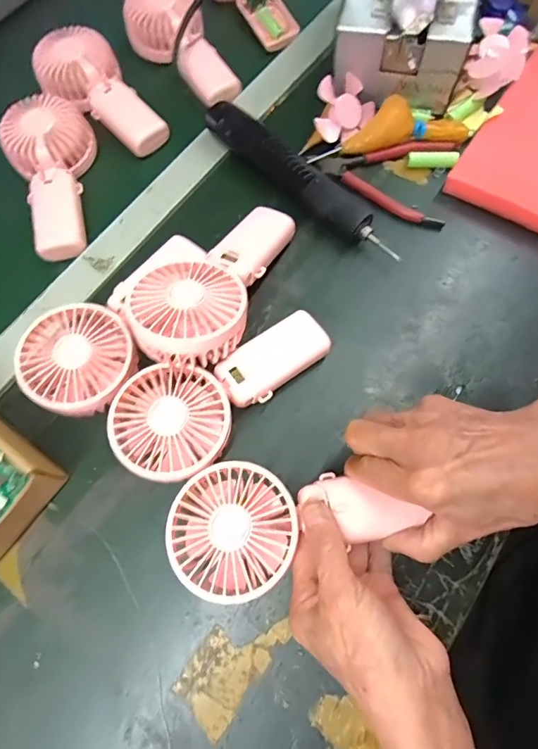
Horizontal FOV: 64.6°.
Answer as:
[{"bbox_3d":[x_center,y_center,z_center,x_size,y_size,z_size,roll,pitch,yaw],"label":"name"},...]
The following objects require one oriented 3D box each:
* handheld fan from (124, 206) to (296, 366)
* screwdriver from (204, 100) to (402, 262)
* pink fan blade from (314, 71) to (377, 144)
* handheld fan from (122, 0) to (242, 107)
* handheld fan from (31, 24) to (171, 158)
[{"bbox_3d":[-0.039,-0.078,0.356,0.085,0.042,0.191,26,53,10],"label":"handheld fan"},{"bbox_3d":[0.029,-0.192,0.416,0.233,0.041,0.028,40,75,14],"label":"screwdriver"},{"bbox_3d":[0.075,-0.275,0.440,0.069,0.015,0.058,-34,107,-11],"label":"pink fan blade"},{"bbox_3d":[-0.093,-0.383,0.499,0.076,0.043,0.164,-42,89,-13],"label":"handheld fan"},{"bbox_3d":[-0.186,-0.309,0.466,0.084,0.046,0.164,-36,73,-11],"label":"handheld fan"}]

